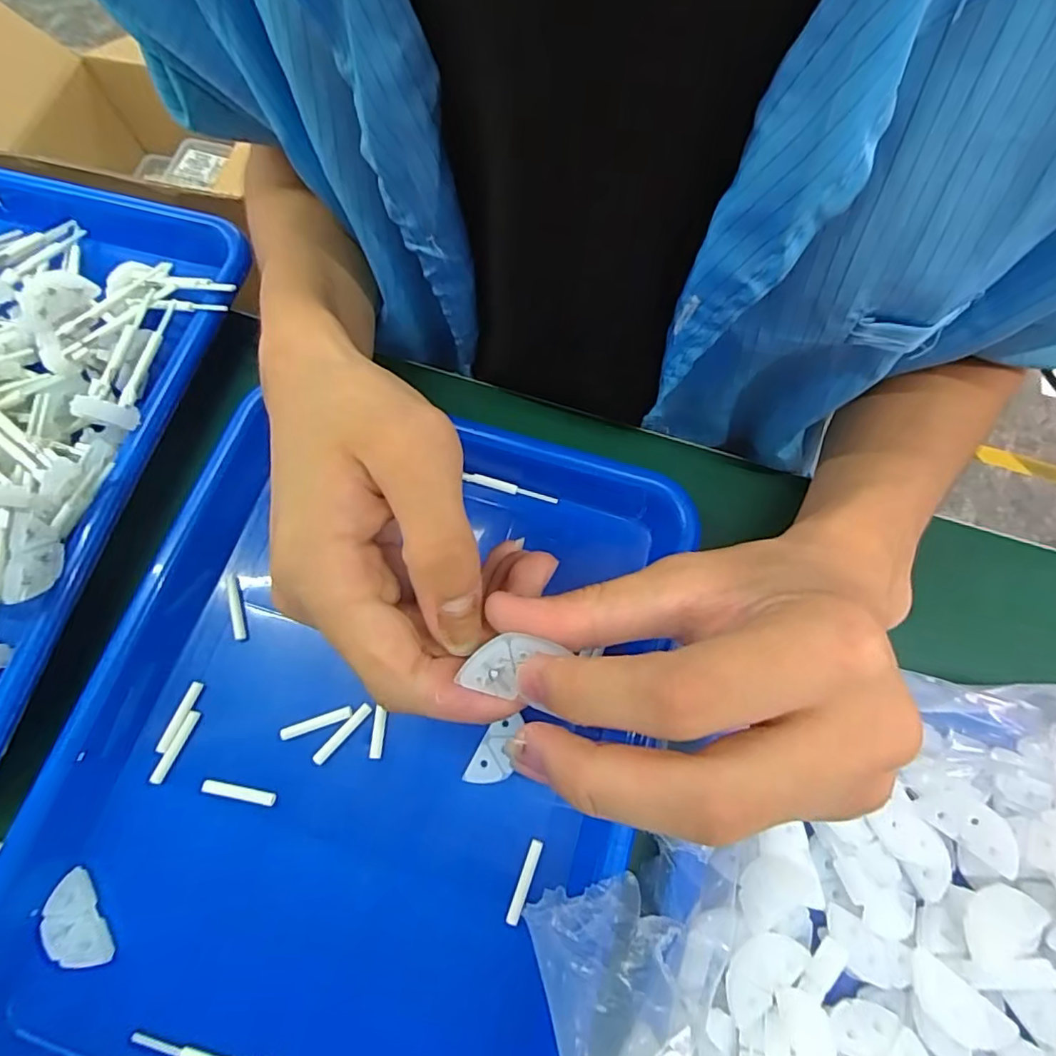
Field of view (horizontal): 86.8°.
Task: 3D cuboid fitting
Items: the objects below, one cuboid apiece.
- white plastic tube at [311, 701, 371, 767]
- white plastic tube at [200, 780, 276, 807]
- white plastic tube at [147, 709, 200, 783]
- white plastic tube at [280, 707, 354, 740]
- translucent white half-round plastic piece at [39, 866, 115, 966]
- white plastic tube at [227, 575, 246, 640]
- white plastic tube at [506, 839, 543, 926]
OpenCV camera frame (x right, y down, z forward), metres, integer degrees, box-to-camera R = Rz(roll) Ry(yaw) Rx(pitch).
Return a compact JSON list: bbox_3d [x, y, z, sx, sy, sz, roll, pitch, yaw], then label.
[{"bbox_3d":[-0.089,0.098,0.266,0.005,0.004,0.035,41,77,12],"label":"white plastic tube"},{"bbox_3d":[-0.134,0.122,0.257,0.033,0.004,0.006,11,73,4],"label":"white plastic tube"},{"bbox_3d":[-0.167,0.103,0.264,0.006,0.006,0.034,22,74,7],"label":"white plastic tube"},{"bbox_3d":[-0.102,0.093,0.267,0.034,0.004,0.005,-18,73,-6],"label":"white plastic tube"},{"bbox_3d":[-0.194,0.169,0.237,0.020,0.004,0.039,-28,75,-27],"label":"translucent white half-round plastic piece"},{"bbox_3d":[-0.149,0.040,0.285,0.005,0.005,0.033,-15,73,-4],"label":"white plastic tube"},{"bbox_3d":[-0.001,0.157,0.248,0.006,0.005,0.034,20,73,7],"label":"white plastic tube"}]

